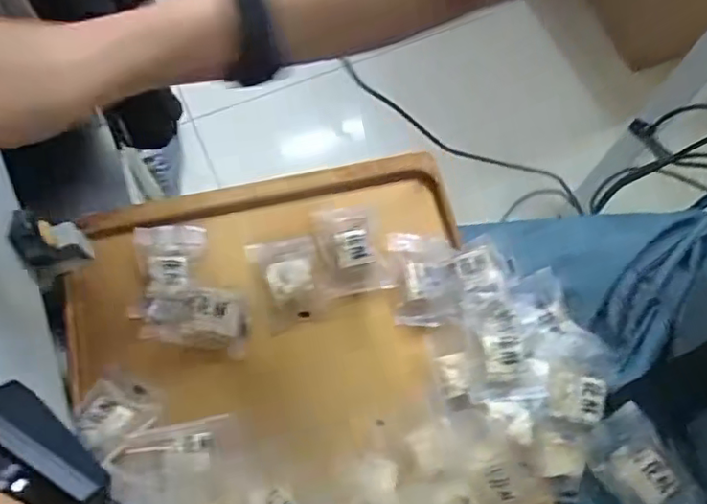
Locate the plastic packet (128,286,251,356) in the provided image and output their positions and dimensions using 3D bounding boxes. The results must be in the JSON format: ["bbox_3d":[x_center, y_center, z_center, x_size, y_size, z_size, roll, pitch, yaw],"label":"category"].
[{"bbox_3d":[-0.123,0.049,0.427,0.084,0.026,0.042,6,68,0],"label":"plastic packet"}]

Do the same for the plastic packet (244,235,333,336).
[{"bbox_3d":[-0.049,0.019,0.446,0.051,0.017,0.073,-18,70,-10],"label":"plastic packet"}]

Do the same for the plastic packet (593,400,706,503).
[{"bbox_3d":[0.190,0.144,0.376,0.047,0.011,0.074,-31,73,-14],"label":"plastic packet"}]

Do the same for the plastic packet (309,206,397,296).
[{"bbox_3d":[-0.003,-0.006,0.458,0.055,0.014,0.079,-10,69,-7],"label":"plastic packet"}]

